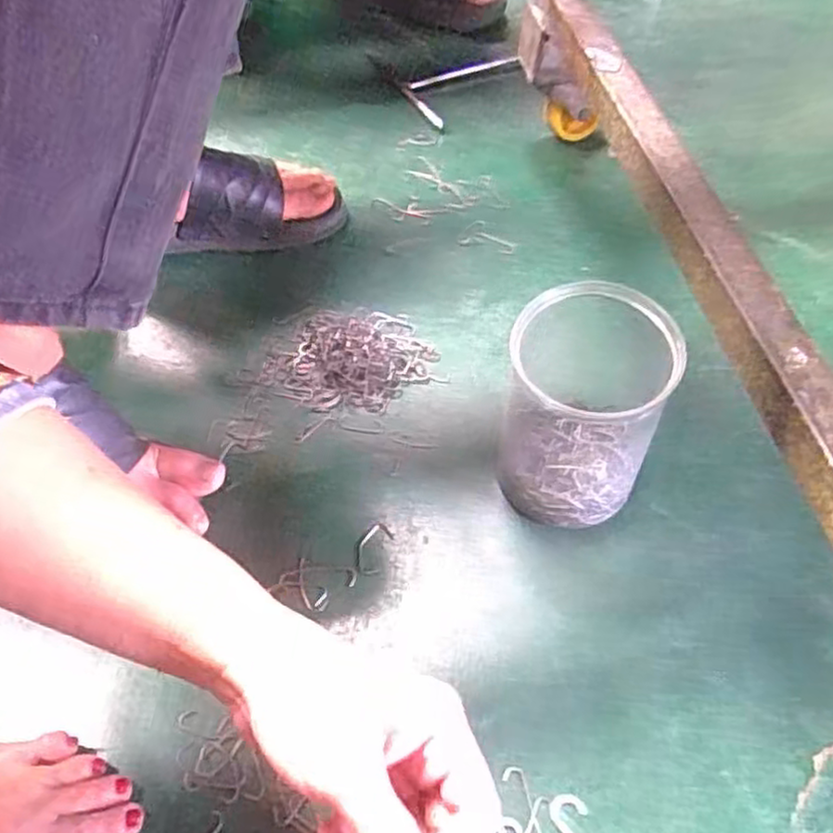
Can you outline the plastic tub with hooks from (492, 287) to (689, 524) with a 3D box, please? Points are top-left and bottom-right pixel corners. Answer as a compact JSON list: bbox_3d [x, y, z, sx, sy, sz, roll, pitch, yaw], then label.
[{"bbox_3d":[0.102,-0.003,0.472,0.094,0.132,0.109,15,52,11],"label":"plastic tub with hooks"}]

